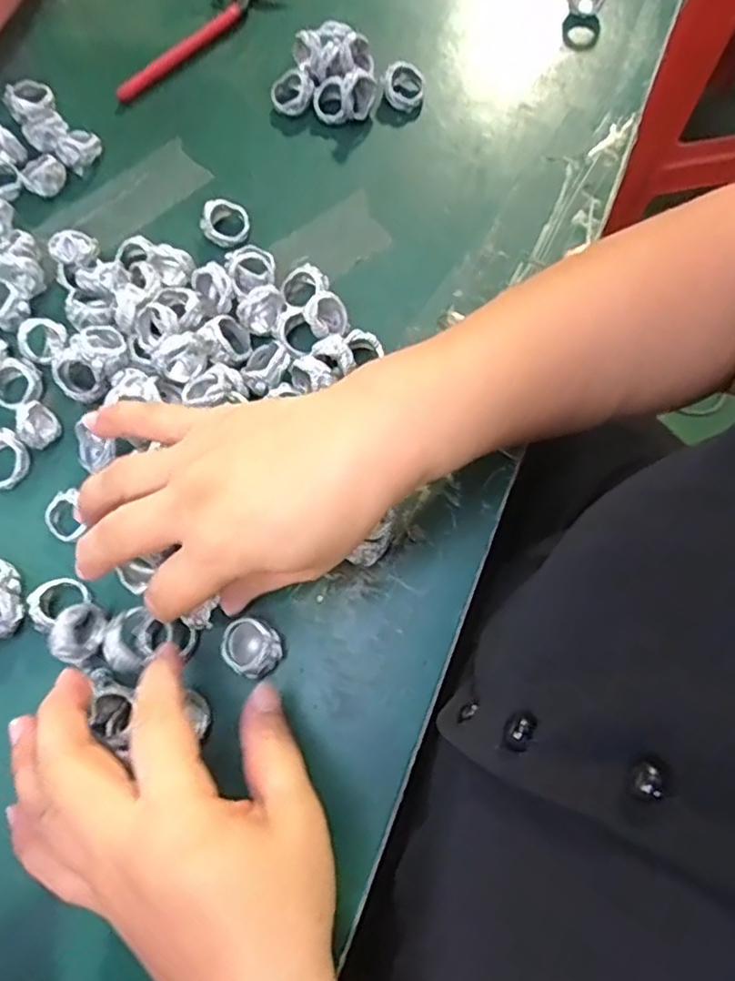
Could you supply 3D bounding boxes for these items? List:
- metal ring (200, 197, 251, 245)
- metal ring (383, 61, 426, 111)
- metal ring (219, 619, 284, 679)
[{"bbox_3d":[-0.083,-0.158,0.374,0.025,0.015,0.026,-1,71,2],"label":"metal ring"},{"bbox_3d":[0.023,-0.254,0.400,0.025,0.016,0.026,-1,71,2],"label":"metal ring"},{"bbox_3d":[-0.055,0.074,0.299,0.028,0.016,0.024,24,73,10],"label":"metal ring"}]

